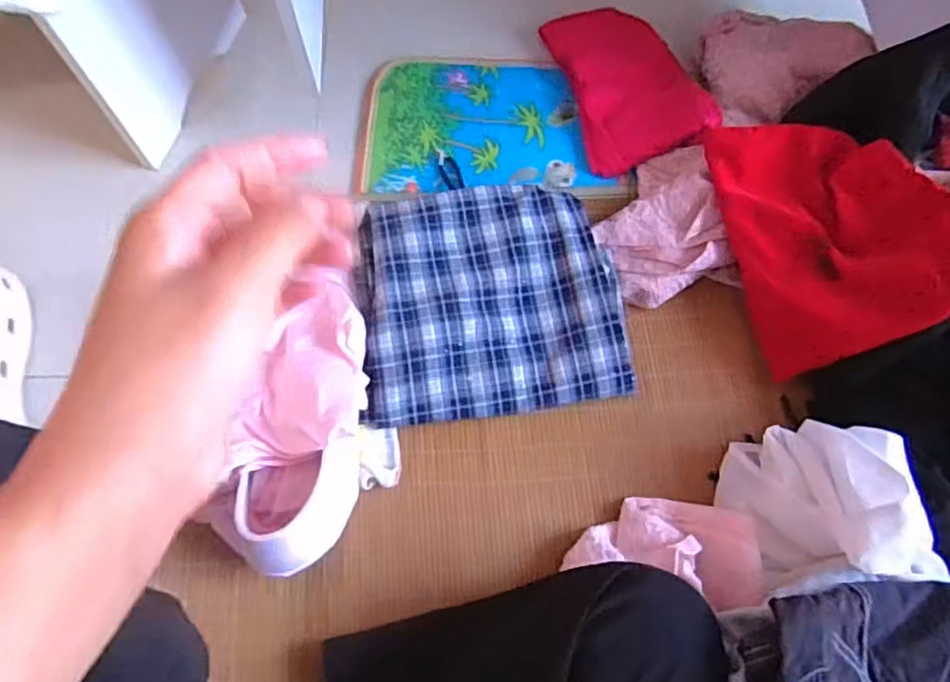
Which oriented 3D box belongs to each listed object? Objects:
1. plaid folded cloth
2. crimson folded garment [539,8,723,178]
[{"bbox_3d":[0.015,-0.046,0.649,0.266,0.051,0.238,-9,69,-5],"label":"plaid folded cloth"},{"bbox_3d":[0.180,-0.320,0.753,0.138,0.060,0.242,-13,69,-6],"label":"crimson folded garment"}]

